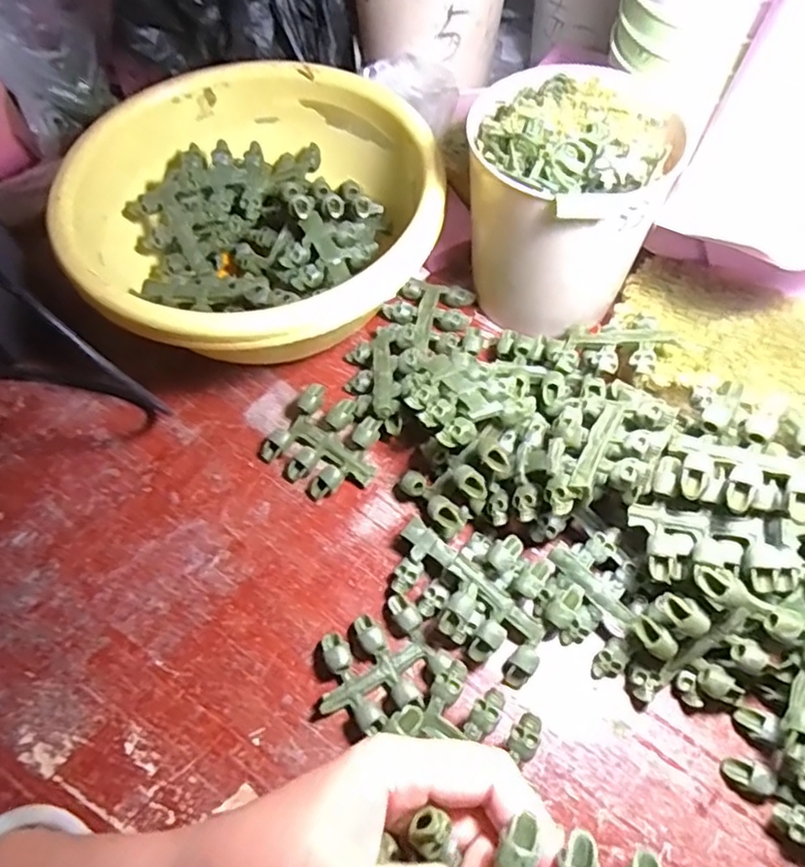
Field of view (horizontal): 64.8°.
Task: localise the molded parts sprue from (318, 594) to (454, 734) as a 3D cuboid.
[{"bbox_3d":[-0.012,0.113,0.310,0.061,0.013,0.049,-29,62,-13],"label":"molded parts sprue"}]

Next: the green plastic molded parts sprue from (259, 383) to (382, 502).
[{"bbox_3d":[-0.044,0.006,0.369,0.060,0.015,0.055,36,68,21],"label":"green plastic molded parts sprue"}]

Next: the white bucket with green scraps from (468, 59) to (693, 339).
[{"bbox_3d":[0.092,-0.132,0.380,0.102,0.119,0.100,-2,60,3],"label":"white bucket with green scraps"}]

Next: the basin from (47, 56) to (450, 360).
[{"bbox_3d":[-0.091,-0.132,0.396,0.208,0.071,0.212,-2,60,3],"label":"basin"}]

